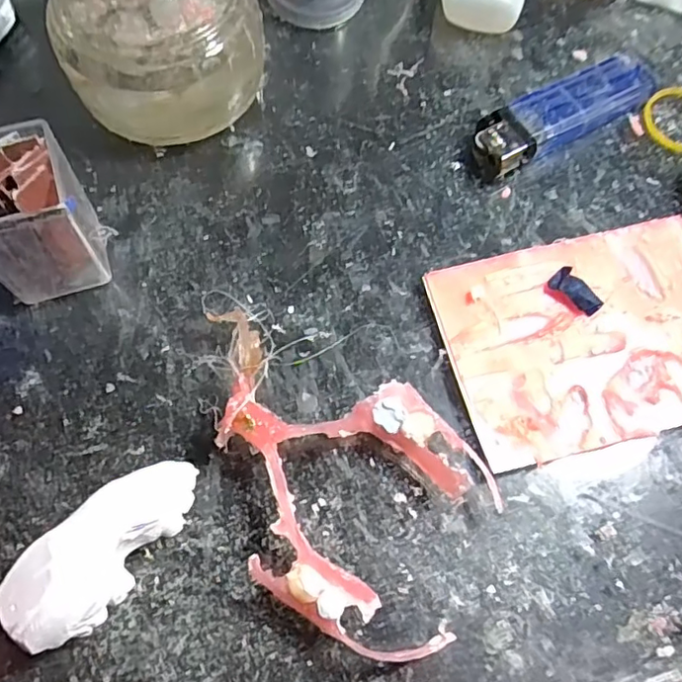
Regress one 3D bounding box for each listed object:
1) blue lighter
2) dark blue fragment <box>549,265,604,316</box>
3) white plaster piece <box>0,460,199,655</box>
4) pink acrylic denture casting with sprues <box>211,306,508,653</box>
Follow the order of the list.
[{"bbox_3d":[0.090,-0.092,0.242,0.082,0.014,0.024,-28,73,-10],"label":"blue lighter"},{"bbox_3d":[0.086,-0.018,0.215,0.019,0.005,0.010,40,74,12],"label":"dark blue fragment"},{"bbox_3d":[-0.068,0.059,0.174,0.027,0.017,0.062,39,62,12],"label":"white plaster piece"},{"bbox_3d":[-0.004,0.044,0.186,0.101,0.022,0.075,26,72,8],"label":"pink acrylic denture casting with sprues"}]

